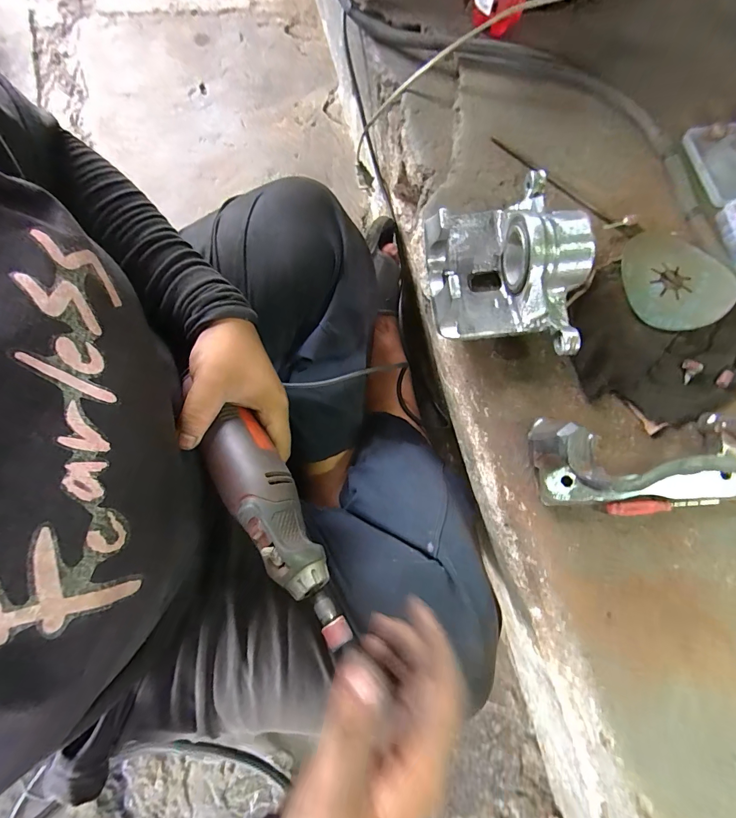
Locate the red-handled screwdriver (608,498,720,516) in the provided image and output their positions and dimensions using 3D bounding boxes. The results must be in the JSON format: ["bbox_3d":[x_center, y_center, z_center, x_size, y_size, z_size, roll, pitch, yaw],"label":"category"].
[{"bbox_3d":[0.259,0.083,0.324,0.098,0.015,0.014,-6,78,-2],"label":"red-handled screwdriver"}]

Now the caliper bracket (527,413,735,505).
[{"bbox_3d":[0.235,0.039,0.301,0.185,0.078,0.074,-2,78,-1],"label":"caliper bracket"}]

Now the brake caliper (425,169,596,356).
[{"bbox_3d":[0.121,-0.130,0.335,0.129,0.073,0.169,-5,78,-2],"label":"brake caliper"}]

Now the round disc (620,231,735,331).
[{"bbox_3d":[0.300,-0.128,0.359,0.095,0.018,0.108,8,78,1],"label":"round disc"}]

